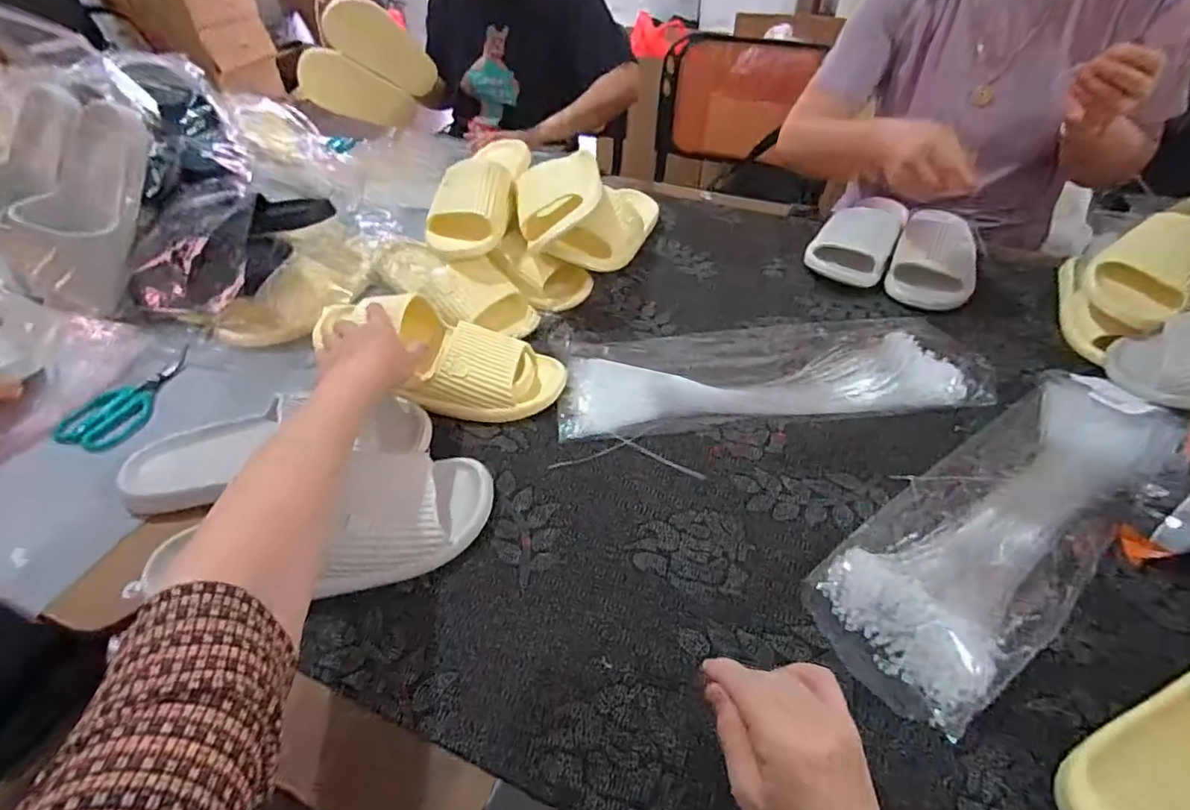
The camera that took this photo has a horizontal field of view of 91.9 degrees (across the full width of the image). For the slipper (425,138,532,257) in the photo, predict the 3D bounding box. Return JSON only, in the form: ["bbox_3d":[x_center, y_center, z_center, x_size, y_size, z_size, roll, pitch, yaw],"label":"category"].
[{"bbox_3d":[-0.155,-0.288,0.779,0.105,0.081,0.217,4,44,6],"label":"slipper"}]

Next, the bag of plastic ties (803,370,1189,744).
[{"bbox_3d":[0.375,0.086,0.515,0.454,0.031,0.143,-29,51,-26],"label":"bag of plastic ties"}]

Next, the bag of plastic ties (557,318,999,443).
[{"bbox_3d":[0.198,-0.046,0.659,0.470,0.031,0.158,-5,44,-3],"label":"bag of plastic ties"}]

